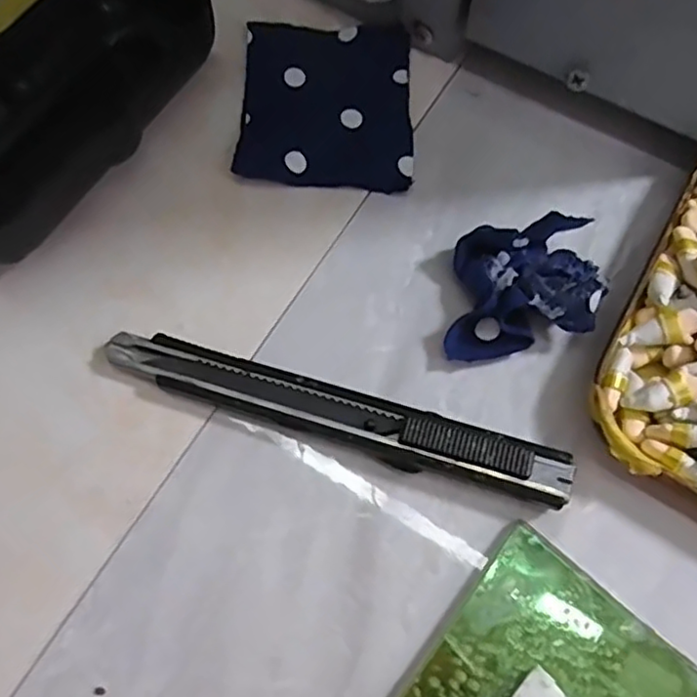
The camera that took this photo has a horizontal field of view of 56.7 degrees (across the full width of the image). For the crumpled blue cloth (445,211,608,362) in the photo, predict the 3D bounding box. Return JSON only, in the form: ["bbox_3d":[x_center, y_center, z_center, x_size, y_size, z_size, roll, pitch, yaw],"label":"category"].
[{"bbox_3d":[0.050,-0.018,0.193,0.045,0.015,0.037,-11,69,-4],"label":"crumpled blue cloth"}]

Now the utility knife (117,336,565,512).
[{"bbox_3d":[-0.005,0.018,0.183,0.132,0.010,0.016,17,72,9],"label":"utility knife"}]

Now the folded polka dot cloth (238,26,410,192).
[{"bbox_3d":[-0.007,-0.085,0.224,0.057,0.006,0.067,1,69,1],"label":"folded polka dot cloth"}]

